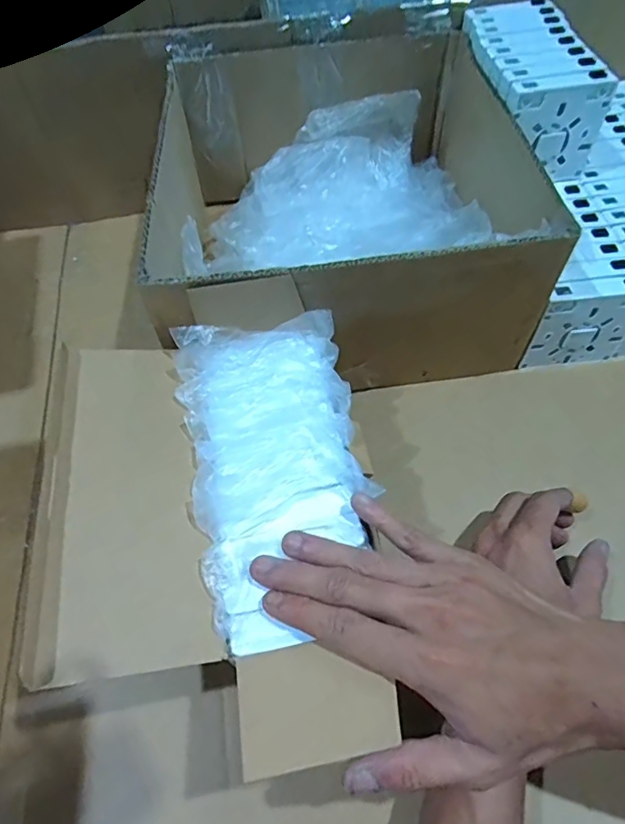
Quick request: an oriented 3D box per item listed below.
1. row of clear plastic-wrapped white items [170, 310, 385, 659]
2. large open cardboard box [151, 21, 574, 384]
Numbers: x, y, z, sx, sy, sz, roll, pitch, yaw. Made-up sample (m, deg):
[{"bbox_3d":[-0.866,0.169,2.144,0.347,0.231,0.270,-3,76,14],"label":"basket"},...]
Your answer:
[{"bbox_3d":[-0.021,0.027,0.315,0.105,0.027,0.203,-12,56,-4],"label":"row of clear plastic-wrapped white items"},{"bbox_3d":[0.023,-0.200,0.487,0.293,0.153,0.330,-7,56,0],"label":"large open cardboard box"}]

